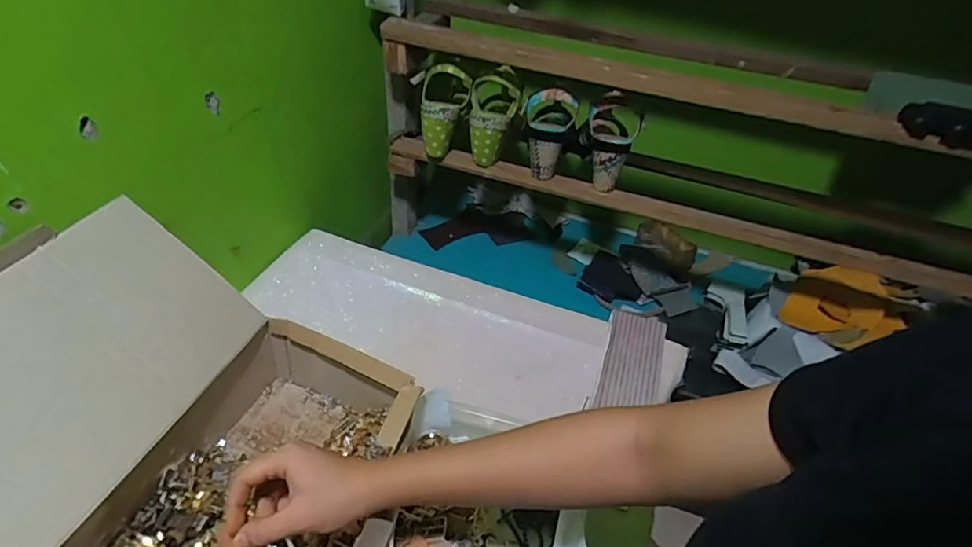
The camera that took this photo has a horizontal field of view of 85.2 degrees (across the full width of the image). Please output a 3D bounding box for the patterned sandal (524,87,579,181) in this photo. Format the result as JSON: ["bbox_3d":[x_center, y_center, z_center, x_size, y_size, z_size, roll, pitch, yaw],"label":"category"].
[{"bbox_3d":[0.093,-0.216,0.823,0.080,0.129,0.058,12,40,7],"label":"patterned sandal"}]

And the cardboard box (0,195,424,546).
[{"bbox_3d":[-0.275,0.146,0.464,0.334,0.228,0.320,19,43,13],"label":"cardboard box"}]

